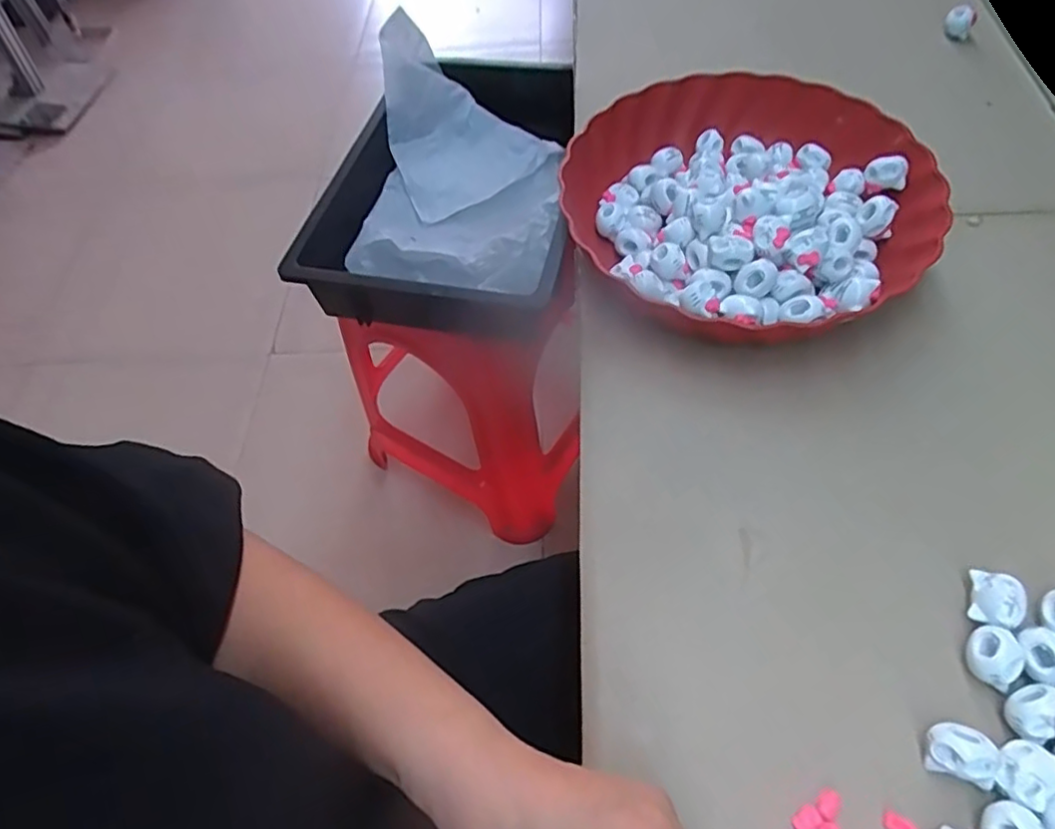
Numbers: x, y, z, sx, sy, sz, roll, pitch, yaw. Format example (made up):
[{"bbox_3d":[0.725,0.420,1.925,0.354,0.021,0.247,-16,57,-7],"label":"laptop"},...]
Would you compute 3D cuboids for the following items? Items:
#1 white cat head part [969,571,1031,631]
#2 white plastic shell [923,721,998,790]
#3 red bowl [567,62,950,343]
[{"bbox_3d":[0.226,0.090,0.307,0.020,0.019,0.025,16,61,13],"label":"white cat head part"},{"bbox_3d":[0.186,0.147,0.275,0.024,0.018,0.021,22,62,17],"label":"white plastic shell"},{"bbox_3d":[0.149,-0.149,0.441,0.237,0.055,0.240,-2,58,3],"label":"red bowl"}]

